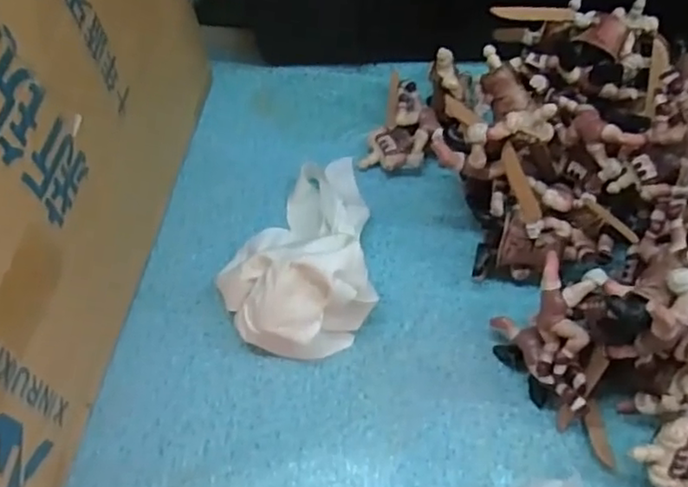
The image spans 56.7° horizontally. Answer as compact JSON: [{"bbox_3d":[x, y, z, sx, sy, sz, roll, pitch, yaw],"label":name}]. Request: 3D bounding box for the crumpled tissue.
[{"bbox_3d":[-0.029,-0.007,0.365,0.087,0.061,0.137,-4,59,1],"label":"crumpled tissue"}]

